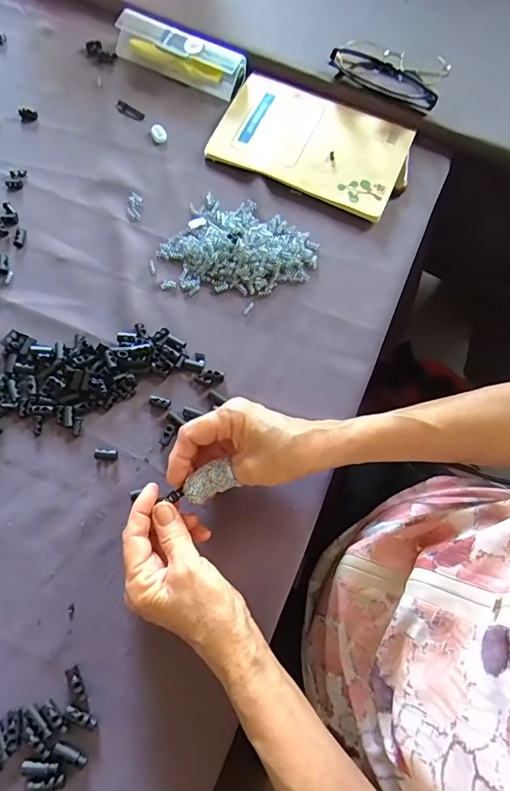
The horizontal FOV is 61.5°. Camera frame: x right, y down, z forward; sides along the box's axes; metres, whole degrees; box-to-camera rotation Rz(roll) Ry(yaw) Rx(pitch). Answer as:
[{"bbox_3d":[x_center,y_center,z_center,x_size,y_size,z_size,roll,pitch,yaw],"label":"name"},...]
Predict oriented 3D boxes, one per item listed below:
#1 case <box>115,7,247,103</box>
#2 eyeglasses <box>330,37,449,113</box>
[{"bbox_3d":[-0.088,-0.402,0.501,0.154,0.032,0.042,27,73,6],"label":"case"},{"bbox_3d":[0.153,-0.372,0.492,0.126,0.033,0.059,25,73,6],"label":"eyeglasses"}]

